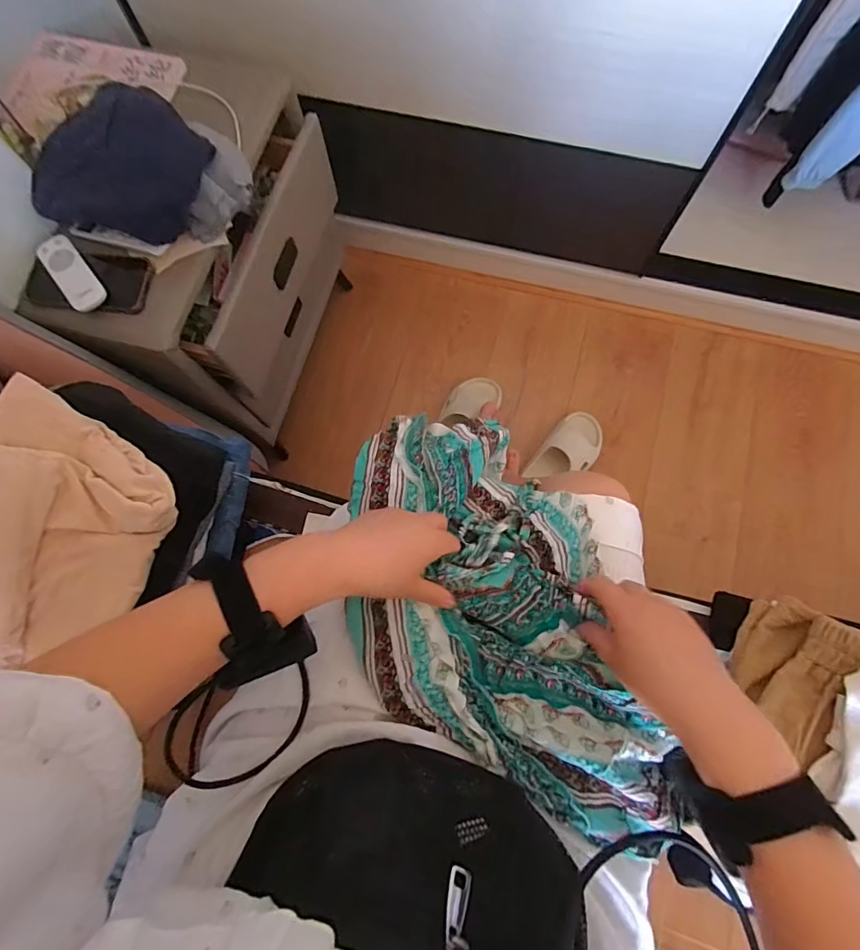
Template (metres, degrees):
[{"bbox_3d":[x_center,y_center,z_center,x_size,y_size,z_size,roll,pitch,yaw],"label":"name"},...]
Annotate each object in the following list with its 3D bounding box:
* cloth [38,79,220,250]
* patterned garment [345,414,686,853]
[{"bbox_3d":[-0.369,-0.385,0.580,0.196,0.052,0.167,17,77,6],"label":"cloth"},{"bbox_3d":[0.048,0.117,0.422,0.223,0.076,0.371,-13,76,-2],"label":"patterned garment"}]

